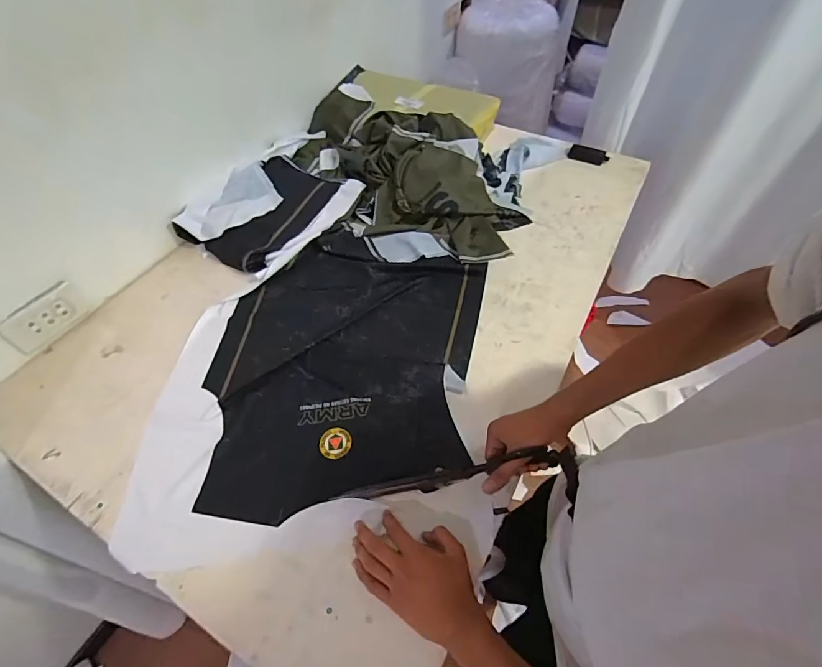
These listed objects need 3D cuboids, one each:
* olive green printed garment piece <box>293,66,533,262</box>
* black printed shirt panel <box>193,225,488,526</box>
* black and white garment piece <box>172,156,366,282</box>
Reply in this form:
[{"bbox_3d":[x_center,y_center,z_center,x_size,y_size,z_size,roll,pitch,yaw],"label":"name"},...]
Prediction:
[{"bbox_3d":[-0.037,-0.385,0.935,0.317,0.105,0.649,-32,59,-19],"label":"olive green printed garment piece"},{"bbox_3d":[-0.113,0.032,0.690,0.422,0.011,0.525,6,54,7],"label":"black printed shirt panel"},{"bbox_3d":[-0.292,-0.266,0.877,0.248,0.065,0.313,27,59,20],"label":"black and white garment piece"}]

